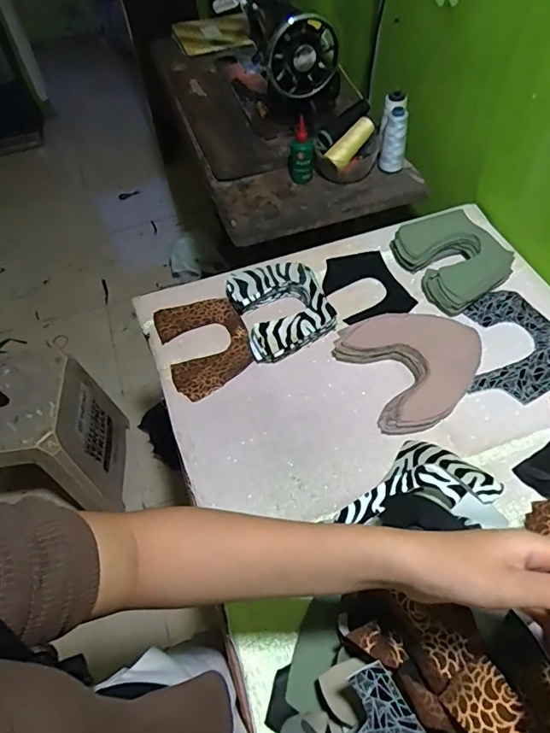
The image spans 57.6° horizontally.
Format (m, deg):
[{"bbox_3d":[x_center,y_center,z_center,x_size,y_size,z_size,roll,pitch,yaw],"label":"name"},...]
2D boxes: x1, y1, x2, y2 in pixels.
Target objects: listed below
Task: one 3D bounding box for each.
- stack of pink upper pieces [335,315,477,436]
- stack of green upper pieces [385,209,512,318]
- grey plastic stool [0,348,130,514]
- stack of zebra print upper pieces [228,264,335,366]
[{"bbox_3d":[0.192,-0.006,0.688,0.172,0.033,0.172,-22,55,-10],"label":"stack of pink upper pieces"},{"bbox_3d":[0.278,-0.172,0.789,0.138,0.053,0.166,-28,57,-14],"label":"stack of green upper pieces"},{"bbox_3d":[-0.586,0.170,1.272,0.296,0.381,0.286,-4,55,0],"label":"grey plastic stool"},{"bbox_3d":[0.011,-0.090,0.759,0.134,0.046,0.160,-19,55,-8],"label":"stack of zebra print upper pieces"}]

